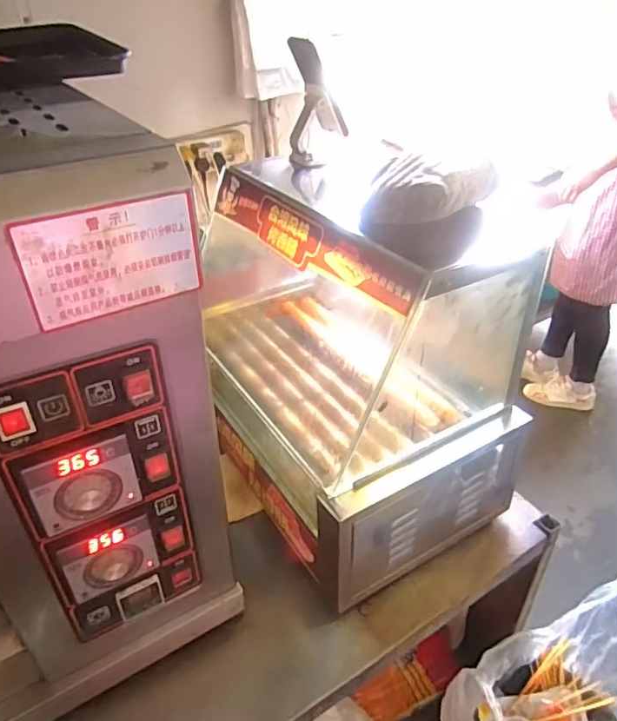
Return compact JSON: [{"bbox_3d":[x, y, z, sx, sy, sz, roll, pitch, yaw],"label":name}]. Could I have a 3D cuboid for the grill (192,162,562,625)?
[{"bbox_3d":[0.022,-0.018,0.908,0.335,0.471,0.585,-19,34,-22],"label":"grill"}]

